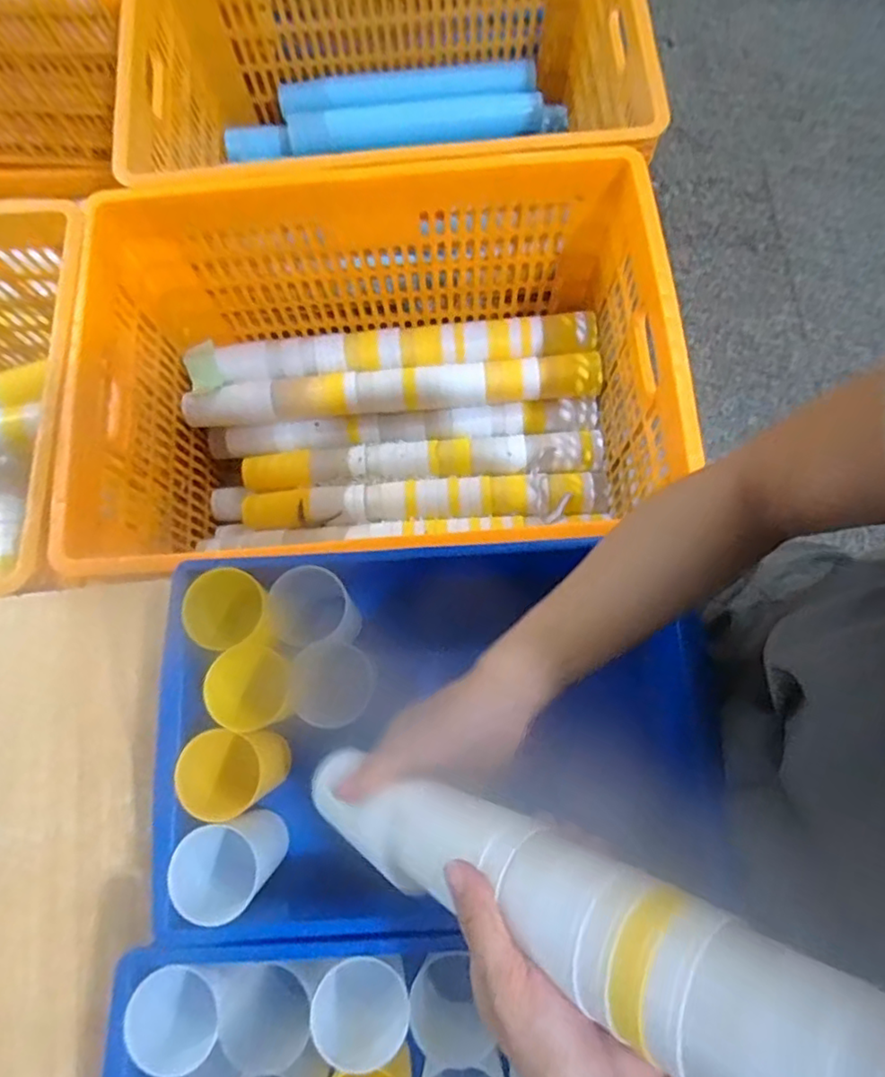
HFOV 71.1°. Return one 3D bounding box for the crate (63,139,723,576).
[{"bbox_3d":[-0.075,-0.201,0.807,0.646,0.286,0.403,-7,75,0],"label":"crate"}]

